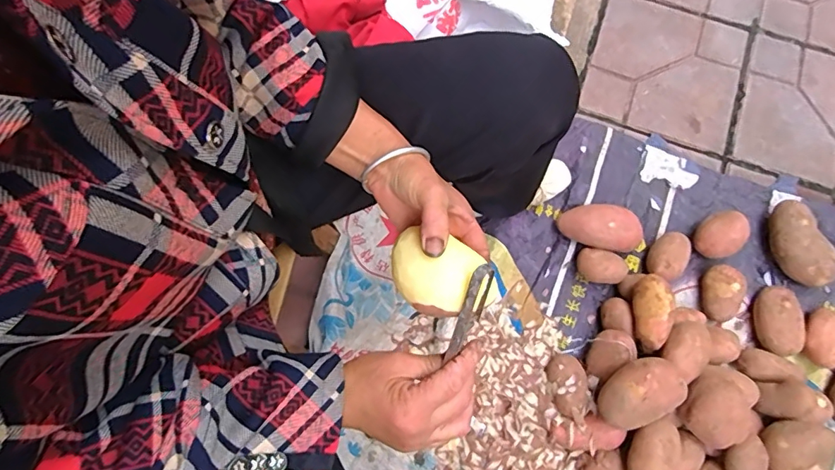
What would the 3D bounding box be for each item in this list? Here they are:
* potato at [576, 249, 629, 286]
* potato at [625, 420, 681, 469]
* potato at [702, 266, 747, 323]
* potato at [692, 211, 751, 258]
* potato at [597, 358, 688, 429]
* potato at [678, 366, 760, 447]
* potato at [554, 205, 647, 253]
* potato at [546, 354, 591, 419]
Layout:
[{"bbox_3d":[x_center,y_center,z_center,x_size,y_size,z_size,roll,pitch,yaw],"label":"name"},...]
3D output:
[{"bbox_3d":[0.316,0.057,0.821,0.082,0.047,0.054,19,75,6],"label":"potato"},{"bbox_3d":[0.346,0.326,0.703,0.062,0.057,0.110,23,76,7],"label":"potato"},{"bbox_3d":[0.521,0.099,0.808,0.063,0.052,0.093,1,74,1],"label":"potato"},{"bbox_3d":[0.527,0.001,0.829,0.086,0.061,0.072,-28,75,-7],"label":"potato"},{"bbox_3d":[0.329,0.233,0.696,0.118,0.057,0.078,-32,76,-8],"label":"potato"},{"bbox_3d":[0.450,0.247,0.711,0.089,0.070,0.125,38,78,11],"label":"potato"},{"bbox_3d":[0.318,-0.013,0.834,0.138,0.057,0.080,8,74,4],"label":"potato"},{"bbox_3d":[0.245,0.245,0.767,0.062,0.047,0.101,-8,74,-1],"label":"potato"}]

